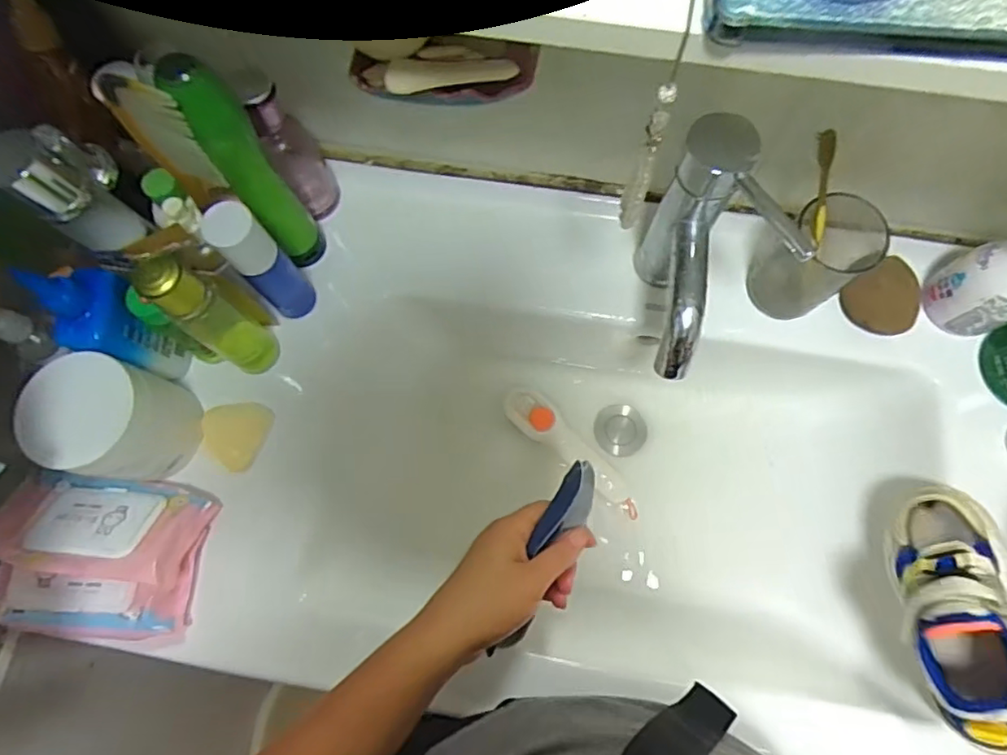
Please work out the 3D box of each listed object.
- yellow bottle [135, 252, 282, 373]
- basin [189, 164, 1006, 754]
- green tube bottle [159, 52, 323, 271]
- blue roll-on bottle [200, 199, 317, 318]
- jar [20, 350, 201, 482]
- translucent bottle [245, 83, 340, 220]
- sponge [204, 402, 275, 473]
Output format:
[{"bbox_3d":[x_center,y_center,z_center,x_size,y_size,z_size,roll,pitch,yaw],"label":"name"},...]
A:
[{"bbox_3d":[-0.237,-0.049,0.472,0.044,0.153,0.051,-29,76,-7],"label":"yellow bottle"},{"bbox_3d":[0.133,0.066,0.551,0.738,0.199,0.463,9,75,4],"label":"basin"},{"bbox_3d":[-0.199,-0.161,0.469,0.043,0.217,0.042,-34,76,-8],"label":"green tube bottle"},{"bbox_3d":[-0.202,-0.095,0.488,0.033,0.142,0.039,34,78,10],"label":"blue roll-on bottle"},{"bbox_3d":[-0.318,0.037,0.481,0.087,0.107,0.087,0,74,1],"label":"jar"},{"bbox_3d":[-0.188,-0.204,0.523,0.040,0.139,0.052,35,78,10],"label":"translucent bottle"},{"bbox_3d":[-0.245,0.050,0.525,0.055,0.014,0.061,17,75,6],"label":"sponge"}]

